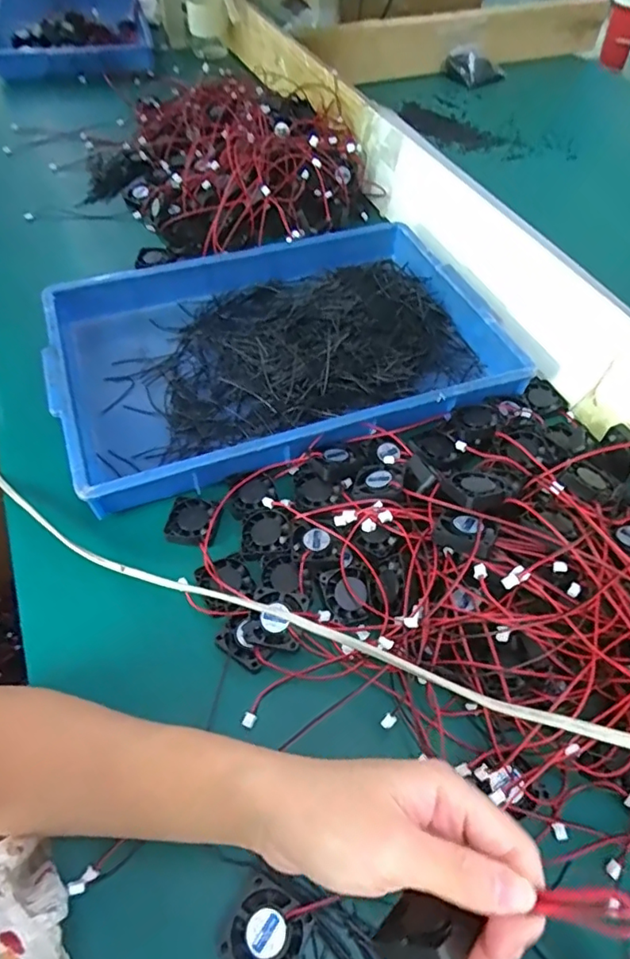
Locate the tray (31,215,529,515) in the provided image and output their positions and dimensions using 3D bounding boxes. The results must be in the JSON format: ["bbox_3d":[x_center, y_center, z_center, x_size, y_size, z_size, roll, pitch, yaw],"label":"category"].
[{"bbox_3d":[-0.041,-0.146,0.570,0.437,0.049,0.308,-15,56,-15],"label":"tray"}]

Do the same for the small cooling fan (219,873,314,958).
[{"bbox_3d":[-0.025,0.243,0.297,0.040,0.015,0.040,27,58,18],"label":"small cooling fan"}]

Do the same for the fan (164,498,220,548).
[{"bbox_3d":[-0.099,0.033,0.451,0.040,0.009,0.043,6,54,3],"label":"fan"}]

